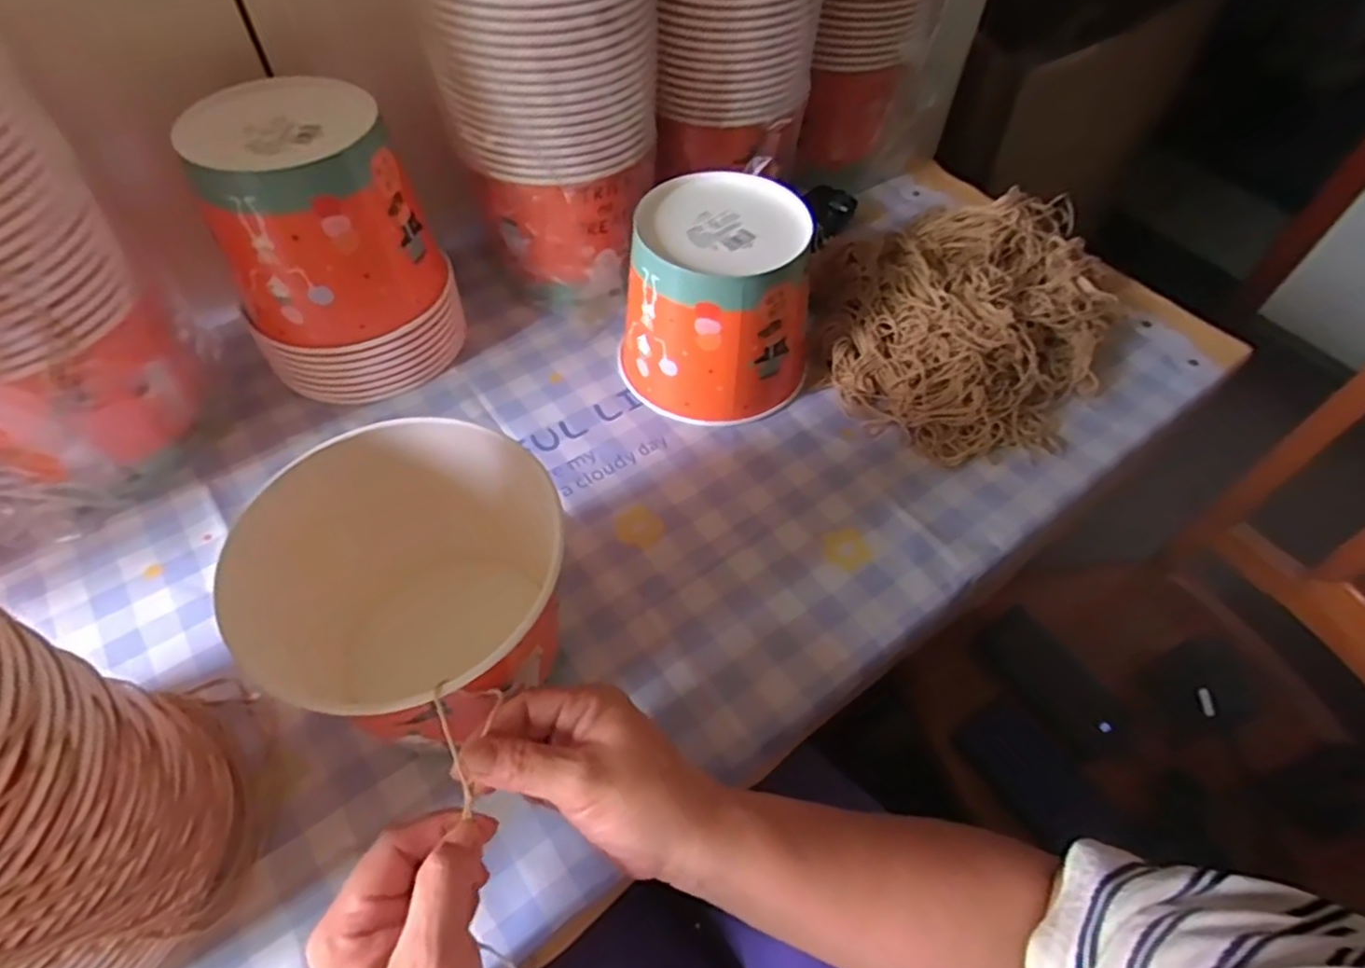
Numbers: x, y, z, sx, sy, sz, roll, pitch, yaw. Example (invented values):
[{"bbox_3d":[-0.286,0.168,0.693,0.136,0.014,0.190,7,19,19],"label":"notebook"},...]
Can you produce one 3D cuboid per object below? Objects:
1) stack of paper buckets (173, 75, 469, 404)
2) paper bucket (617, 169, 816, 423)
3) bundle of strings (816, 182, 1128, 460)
[{"bbox_3d":[-0.265,-0.178,0.538,0.153,0.191,0.132,-23,57,-18],"label":"stack of paper buckets"},{"bbox_3d":[0.031,-0.145,0.561,0.146,0.135,0.138,5,53,2],"label":"paper bucket"},{"bbox_3d":[0.241,-0.159,0.617,0.252,0.071,0.297,27,57,17],"label":"bundle of strings"}]

